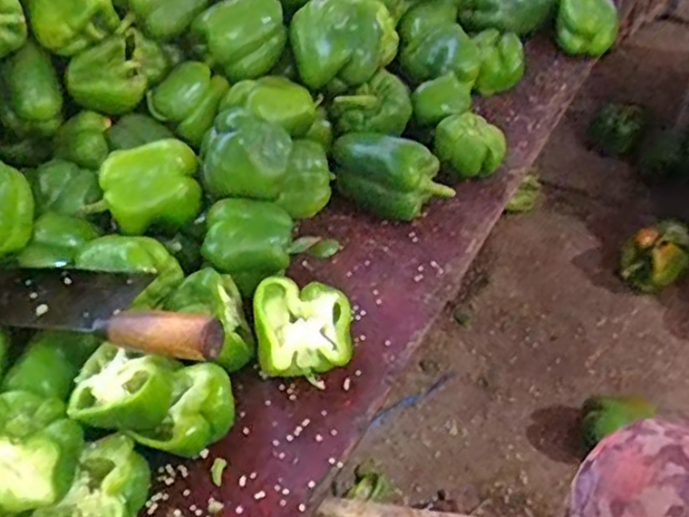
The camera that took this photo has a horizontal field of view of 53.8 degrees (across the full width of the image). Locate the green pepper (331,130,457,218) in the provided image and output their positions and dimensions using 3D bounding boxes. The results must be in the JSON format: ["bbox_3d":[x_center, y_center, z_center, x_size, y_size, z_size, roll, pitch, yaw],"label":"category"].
[{"bbox_3d":[0.048,-0.094,0.769,0.142,0.081,0.072,14,47,19],"label":"green pepper"}]

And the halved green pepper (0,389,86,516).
[{"bbox_3d":[-0.264,0.150,0.532,0.110,0.105,0.063,18,23,-5],"label":"halved green pepper"}]

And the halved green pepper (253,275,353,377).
[{"bbox_3d":[-0.035,0.068,0.623,0.085,0.066,0.083,-8,44,-3],"label":"halved green pepper"}]

